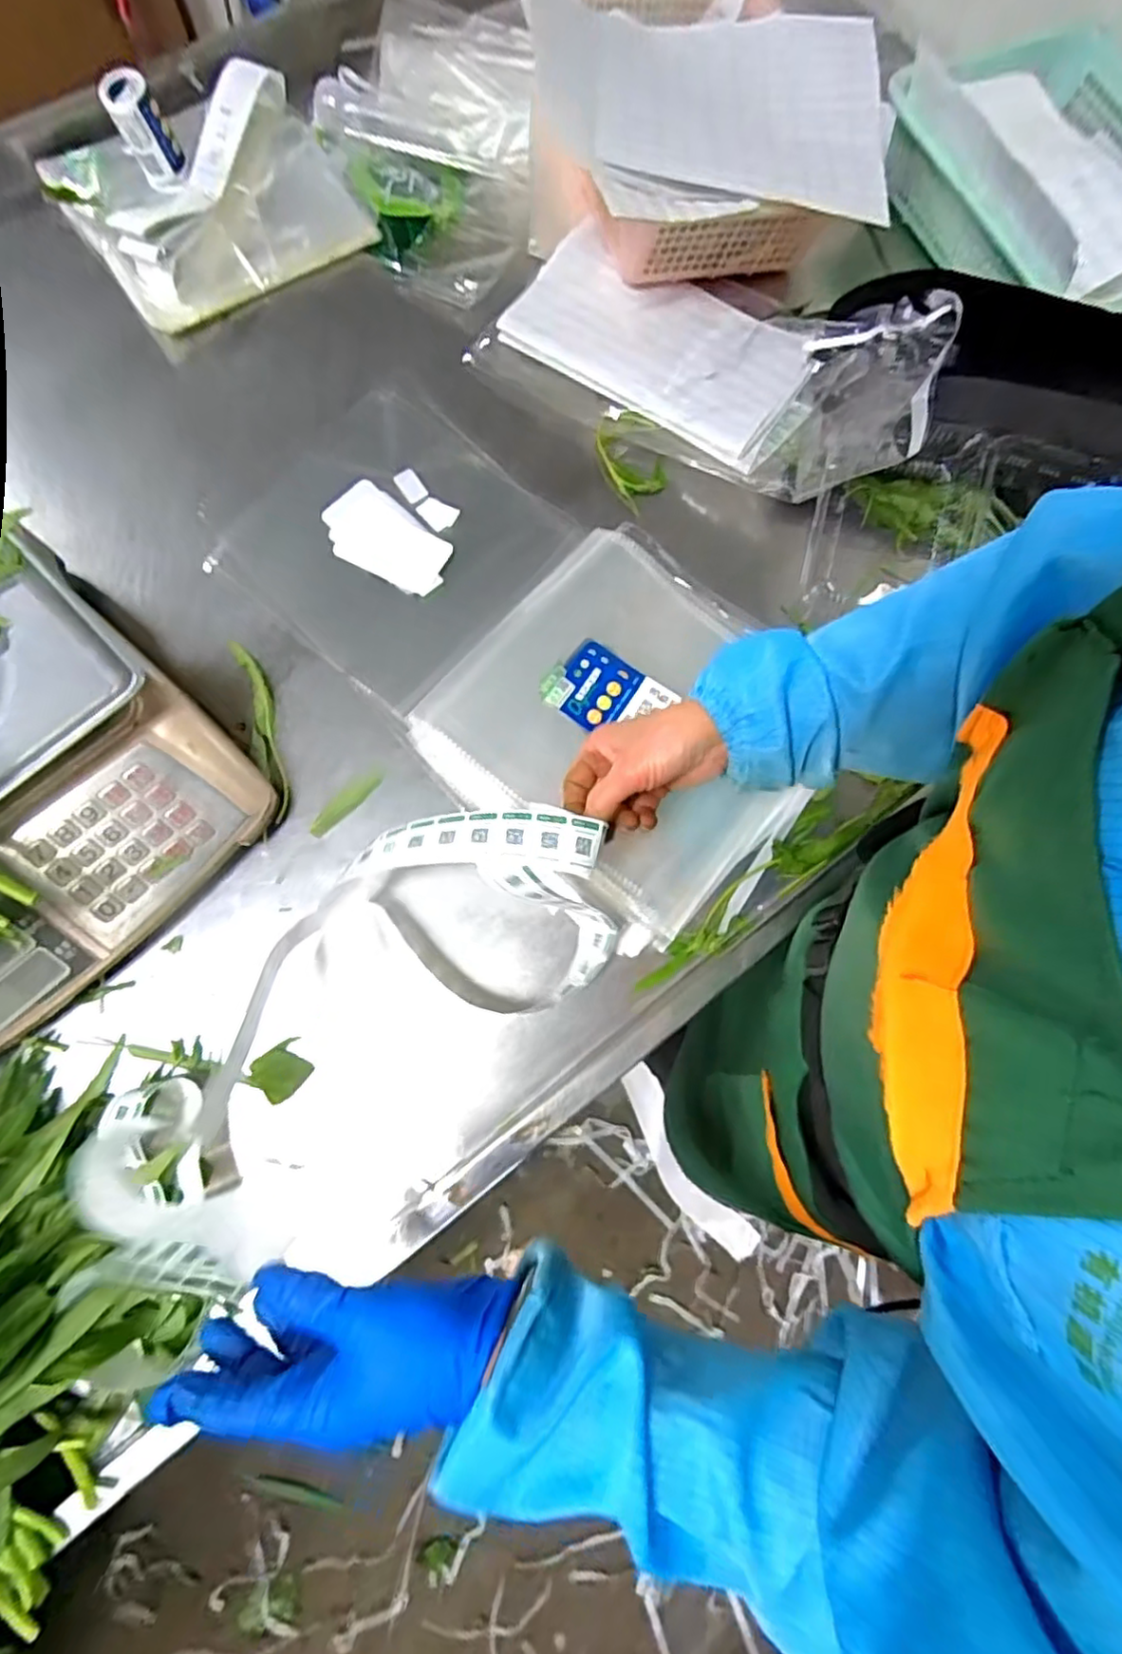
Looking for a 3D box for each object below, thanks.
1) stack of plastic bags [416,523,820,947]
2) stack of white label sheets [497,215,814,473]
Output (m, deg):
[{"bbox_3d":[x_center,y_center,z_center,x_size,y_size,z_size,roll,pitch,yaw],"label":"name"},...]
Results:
[{"bbox_3d":[0.064,-0.101,0.588,0.328,0.030,0.299,37,76,9],"label":"stack of plastic bags"},{"bbox_3d":[0.105,-0.529,0.702,0.310,0.019,0.196,33,76,8],"label":"stack of white label sheets"}]

